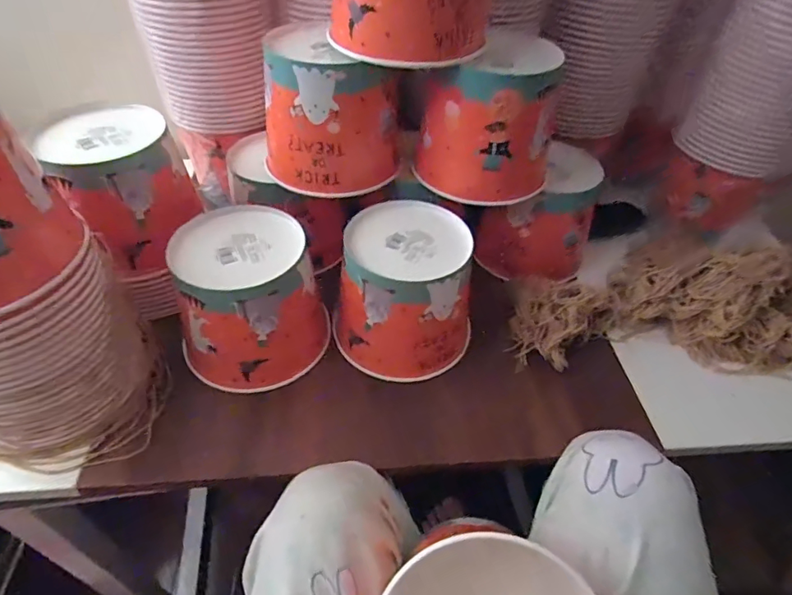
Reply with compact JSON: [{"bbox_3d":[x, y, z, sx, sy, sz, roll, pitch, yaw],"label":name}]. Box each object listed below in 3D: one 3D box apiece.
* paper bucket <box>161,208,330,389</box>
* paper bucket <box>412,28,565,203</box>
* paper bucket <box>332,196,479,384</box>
[{"bbox_3d":[-0.151,0.005,0.506,0.138,0.144,0.133,-17,49,-19],"label":"paper bucket"},{"bbox_3d":[0.108,-0.186,0.516,0.137,0.130,0.116,-32,55,-29],"label":"paper bucket"},{"bbox_3d":[0.006,0.002,0.524,0.143,0.153,0.126,-12,48,-14],"label":"paper bucket"}]

